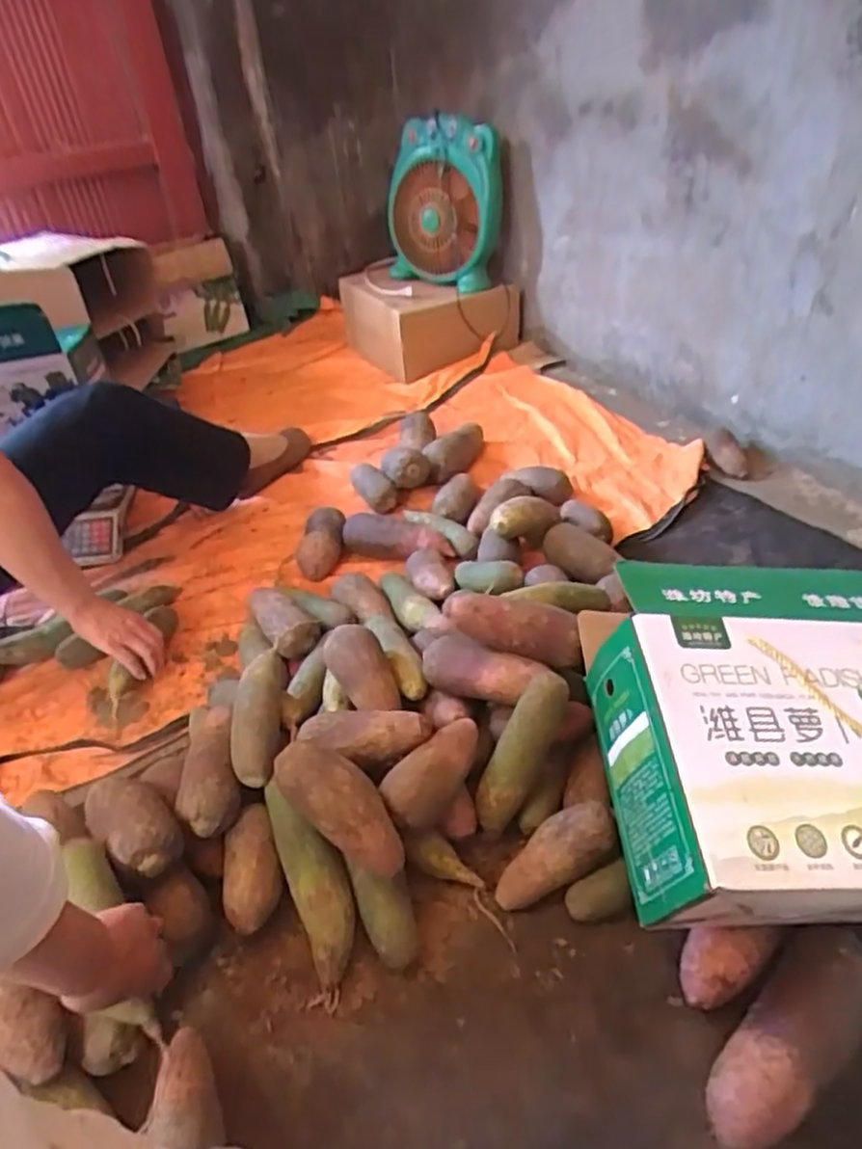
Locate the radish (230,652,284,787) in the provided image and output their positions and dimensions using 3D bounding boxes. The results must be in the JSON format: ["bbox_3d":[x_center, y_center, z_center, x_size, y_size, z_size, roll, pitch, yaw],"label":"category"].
[{"bbox_3d":[-0.207,0.166,0.870,0.059,0.050,0.191,-4,39,2],"label":"radish"}]

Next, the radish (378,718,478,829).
[{"bbox_3d":[0.005,0.228,0.814,0.137,0.063,0.057,-34,47,-30],"label":"radish"}]

